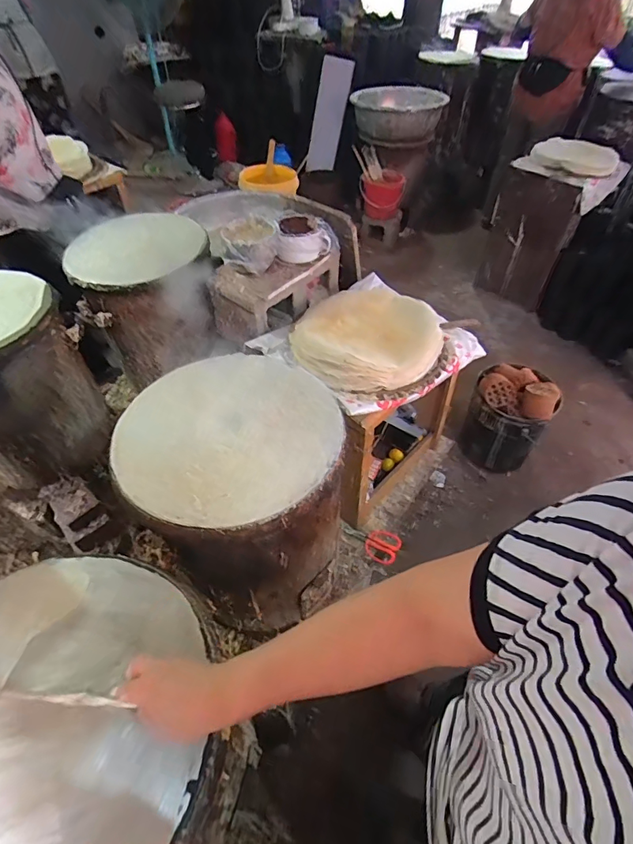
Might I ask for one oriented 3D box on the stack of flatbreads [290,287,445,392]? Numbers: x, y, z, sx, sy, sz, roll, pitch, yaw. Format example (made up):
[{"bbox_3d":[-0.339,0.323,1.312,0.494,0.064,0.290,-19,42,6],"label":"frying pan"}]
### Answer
[{"bbox_3d":[0.139,-0.245,1.153,0.381,0.069,0.399,24,53,21],"label":"stack of flatbreads"}]

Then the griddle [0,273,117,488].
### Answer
[{"bbox_3d":[-0.831,-0.105,1.194,0.333,0.466,0.376,21,52,19],"label":"griddle"}]

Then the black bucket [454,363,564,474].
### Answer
[{"bbox_3d":[0.713,-0.033,1.621,0.270,0.350,0.277,19,51,17],"label":"black bucket"}]

